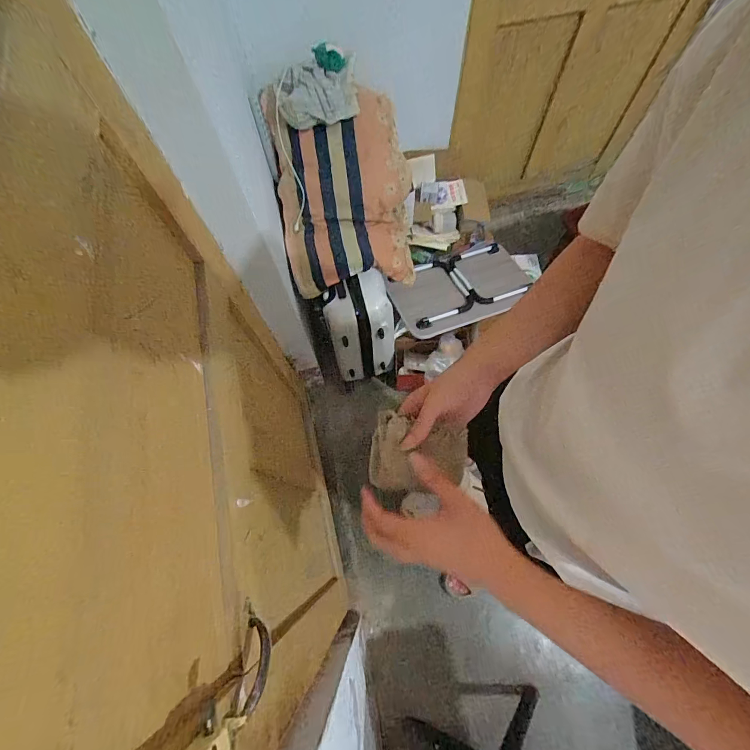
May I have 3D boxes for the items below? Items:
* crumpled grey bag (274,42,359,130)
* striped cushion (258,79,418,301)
[{"bbox_3d":[-0.157,-0.777,0.992,0.218,0.174,0.174,-7,67,-1],"label":"crumpled grey bag"},{"bbox_3d":[-0.079,-0.569,1.158,0.434,0.114,0.571,-12,108,-19],"label":"striped cushion"}]

